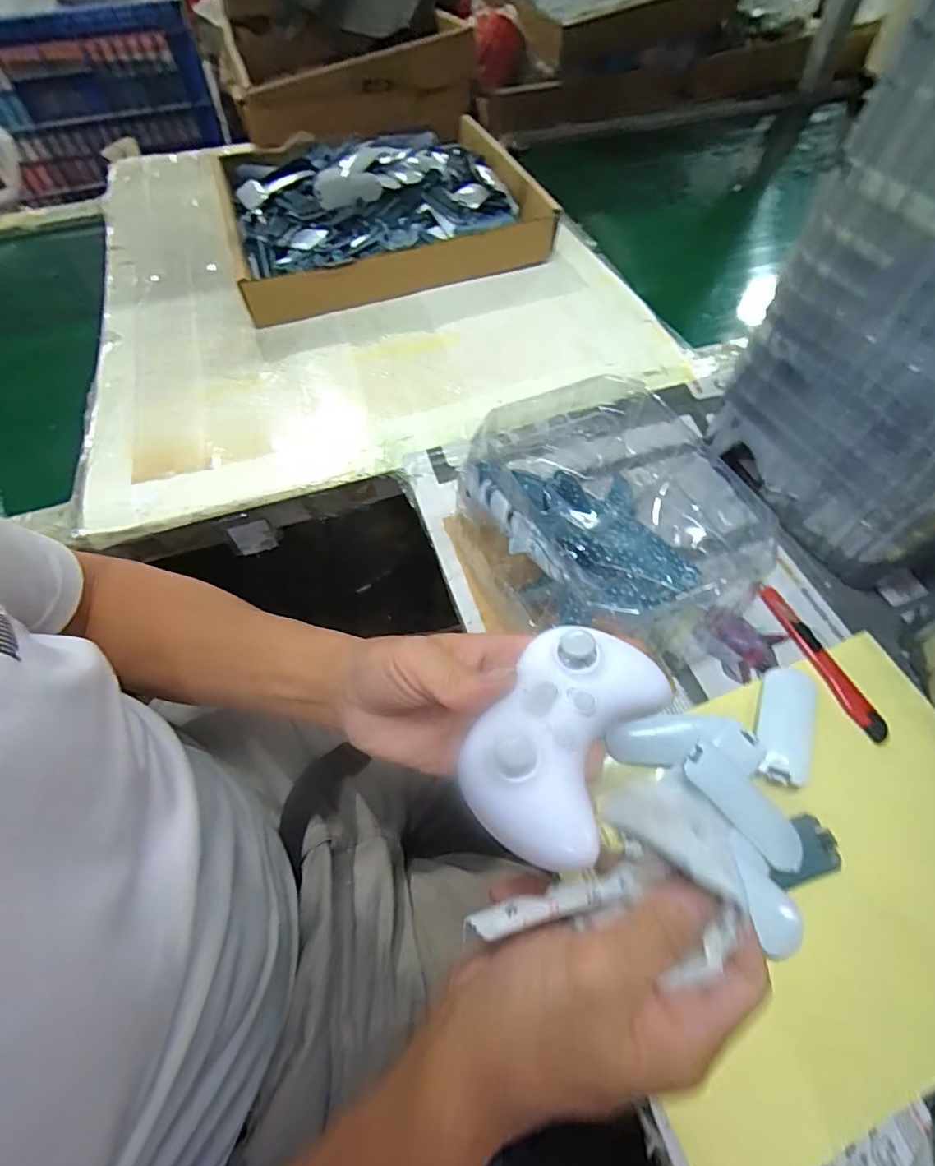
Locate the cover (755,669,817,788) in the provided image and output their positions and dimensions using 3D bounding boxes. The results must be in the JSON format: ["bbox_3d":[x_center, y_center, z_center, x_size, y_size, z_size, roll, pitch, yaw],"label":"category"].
[{"bbox_3d":[0.215,0.094,0.352,0.034,0.010,0.084,24,62,15],"label":"cover"}]

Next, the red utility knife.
[{"bbox_3d":[0.256,0.055,0.378,0.017,0.005,0.123,-18,60,-10],"label":"red utility knife"}]

